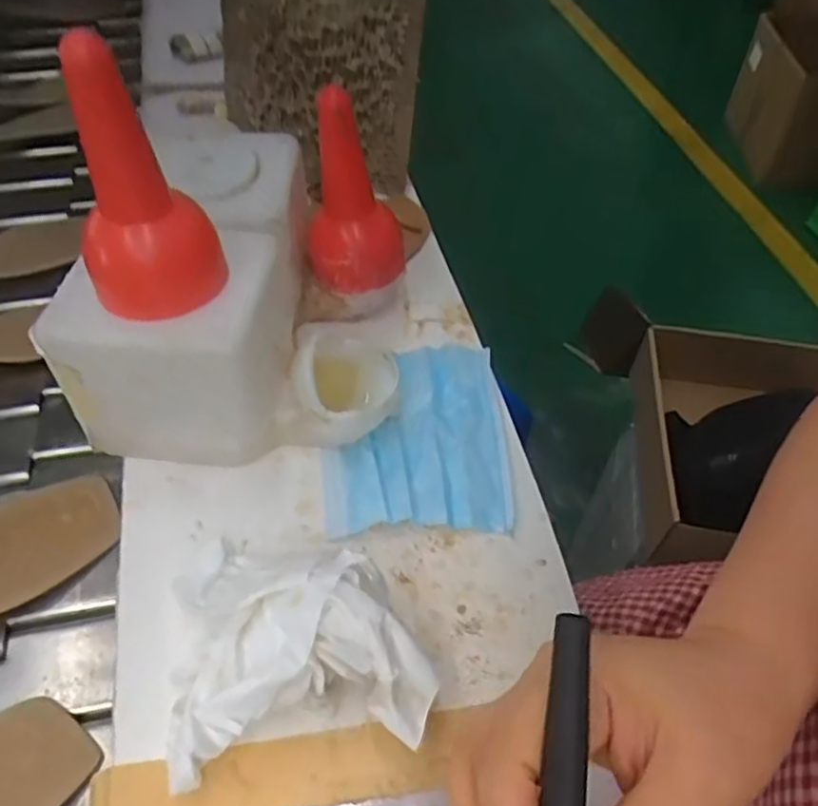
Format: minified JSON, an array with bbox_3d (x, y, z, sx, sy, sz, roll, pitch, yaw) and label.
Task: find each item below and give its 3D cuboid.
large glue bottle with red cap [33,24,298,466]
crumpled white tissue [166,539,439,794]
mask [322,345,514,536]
[{"bbox_3d":[-0.132,-0.106,0.425,0.120,0.225,0.202,6,47,5],"label":"large glue bottle with red cap"},{"bbox_3d":[-0.057,0.118,0.346,0.127,0.055,0.118,-8,54,-5],"label":"crumpled white tissue"},{"bbox_3d":[0.005,0.019,0.455,0.117,0.012,0.141,-1,47,-2],"label":"mask"}]

